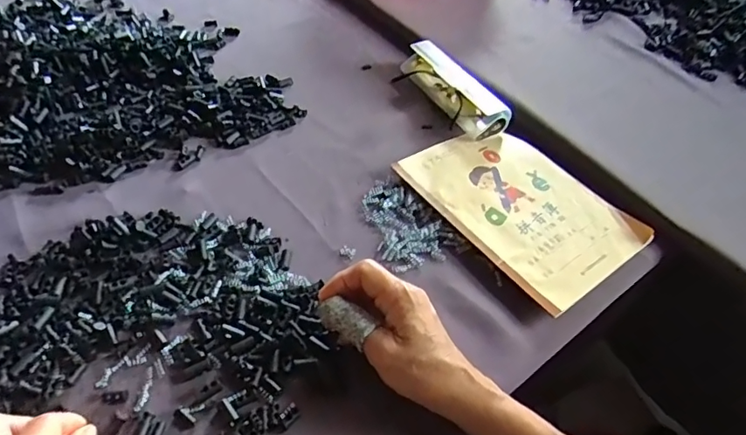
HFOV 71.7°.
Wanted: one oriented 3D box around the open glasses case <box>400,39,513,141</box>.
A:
[{"bbox_3d":[0.090,-0.148,0.582,0.047,0.035,0.155,-22,56,-22],"label":"open glasses case"}]

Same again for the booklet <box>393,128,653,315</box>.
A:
[{"bbox_3d":[0.138,-0.014,0.492,0.139,0.019,0.203,-29,59,-27],"label":"booklet"}]

